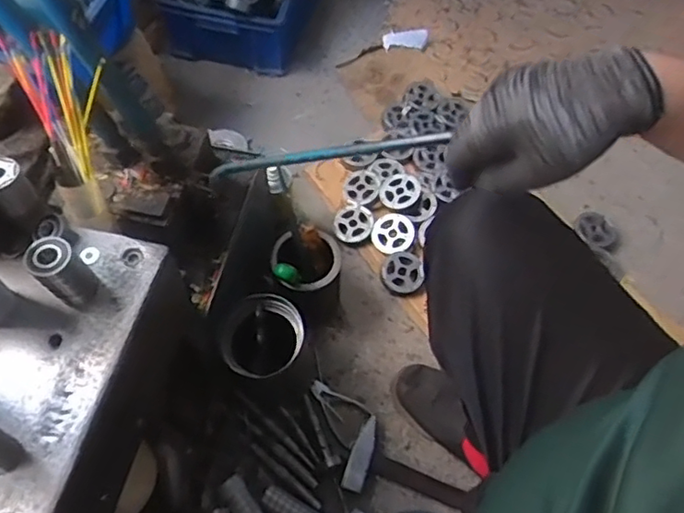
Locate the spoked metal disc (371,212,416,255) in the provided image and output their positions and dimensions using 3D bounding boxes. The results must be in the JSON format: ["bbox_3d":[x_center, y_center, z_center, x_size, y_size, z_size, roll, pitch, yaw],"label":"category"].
[{"bbox_3d":[0.095,-0.044,1.090,0.078,0.009,0.079,-2,73,8],"label":"spoked metal disc"}]

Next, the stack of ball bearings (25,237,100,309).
[{"bbox_3d":[-0.251,0.014,0.526,0.040,0.063,0.038,-40,67,-22],"label":"stack of ball bearings"}]

